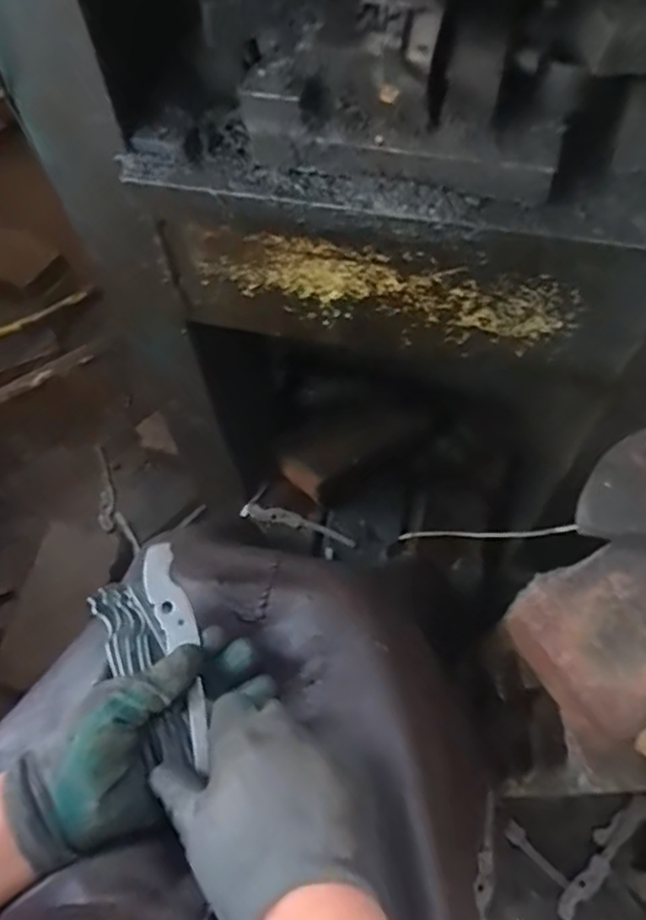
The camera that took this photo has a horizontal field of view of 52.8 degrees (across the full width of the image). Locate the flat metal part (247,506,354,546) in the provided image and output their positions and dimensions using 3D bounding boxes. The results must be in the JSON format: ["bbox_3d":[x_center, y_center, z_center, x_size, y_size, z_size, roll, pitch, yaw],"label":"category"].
[{"bbox_3d":[-0.032,0.095,0.977,0.167,0.009,0.025,15,76,9],"label":"flat metal part"}]

